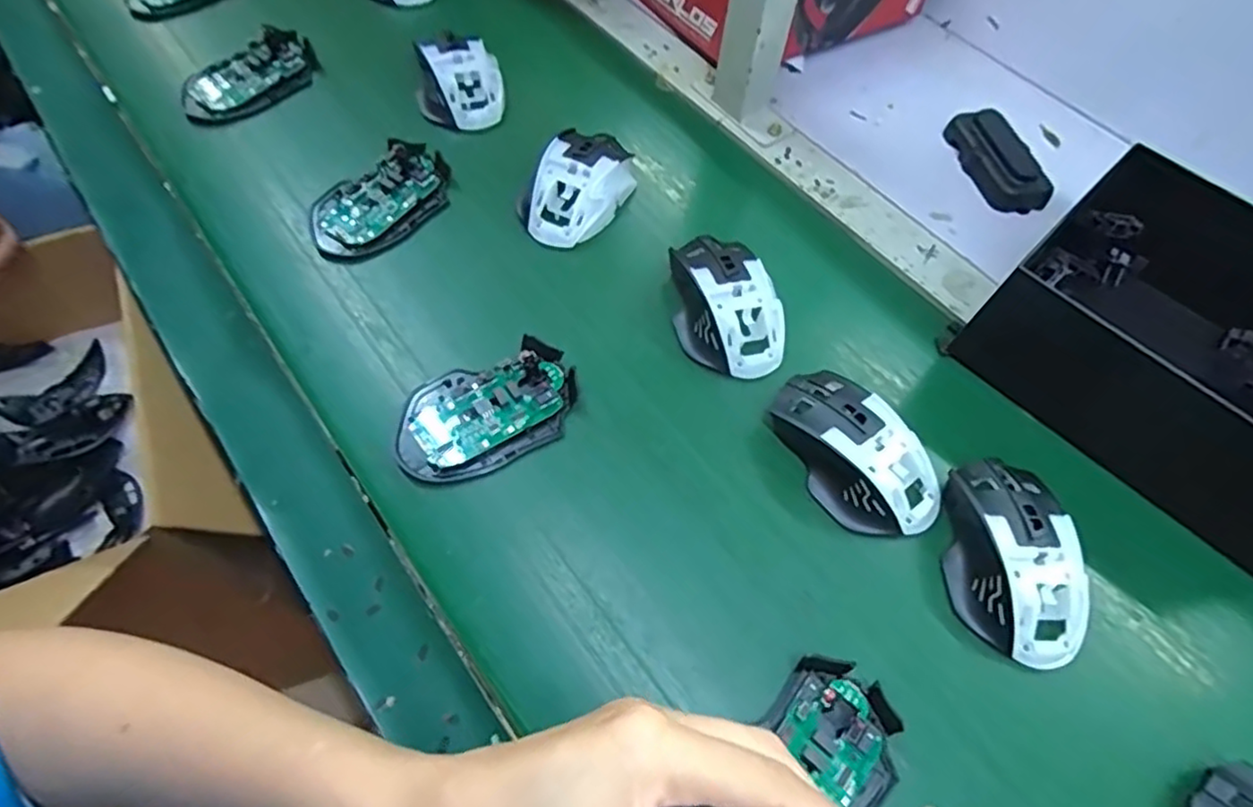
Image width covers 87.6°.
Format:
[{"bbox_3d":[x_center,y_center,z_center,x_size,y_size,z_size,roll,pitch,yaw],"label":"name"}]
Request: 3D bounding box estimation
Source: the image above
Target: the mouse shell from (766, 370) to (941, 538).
[{"bbox_3d":[0.141,0.028,0.398,0.069,0.036,0.118,-36,68,-21],"label":"mouse shell"}]

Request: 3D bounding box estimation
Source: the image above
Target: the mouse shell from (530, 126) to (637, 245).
[{"bbox_3d":[-0.033,-0.167,0.497,0.067,0.037,0.108,19,61,7],"label":"mouse shell"}]

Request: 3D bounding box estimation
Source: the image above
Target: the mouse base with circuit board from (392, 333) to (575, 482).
[{"bbox_3d":[-0.087,0.005,0.407,0.114,0.018,0.072,-21,64,-15],"label":"mouse base with circuit board"}]

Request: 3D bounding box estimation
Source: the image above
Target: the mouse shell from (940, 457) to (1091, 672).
[{"bbox_3d":[0.217,0.085,0.369,0.064,0.034,0.112,1,60,-2],"label":"mouse shell"}]

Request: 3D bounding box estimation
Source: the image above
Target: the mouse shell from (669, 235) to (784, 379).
[{"bbox_3d":[0.069,-0.073,0.449,0.072,0.036,0.114,-10,61,-9],"label":"mouse shell"}]

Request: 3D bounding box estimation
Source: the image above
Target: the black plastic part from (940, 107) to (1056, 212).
[{"bbox_3d":[0.312,-0.204,0.548,0.039,0.028,0.104,-14,62,-11],"label":"black plastic part"}]

